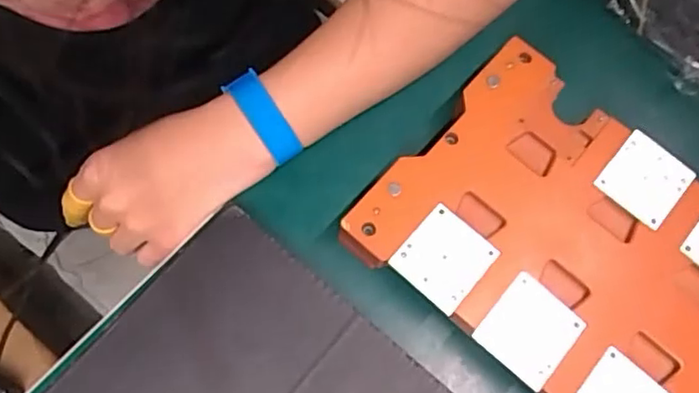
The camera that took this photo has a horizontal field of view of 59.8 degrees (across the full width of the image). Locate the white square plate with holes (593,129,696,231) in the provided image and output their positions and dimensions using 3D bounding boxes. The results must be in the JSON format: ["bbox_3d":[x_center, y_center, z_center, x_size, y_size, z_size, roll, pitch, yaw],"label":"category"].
[{"bbox_3d":[0.176,-0.010,0.363,0.045,0.005,0.045,41,79,10],"label":"white square plate with holes"}]

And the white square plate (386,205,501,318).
[{"bbox_3d":[0.053,0.034,0.339,0.044,0.004,0.047,40,74,11],"label":"white square plate"}]

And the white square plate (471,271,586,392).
[{"bbox_3d":[0.098,0.072,0.329,0.046,0.004,0.048,40,74,11],"label":"white square plate"}]

